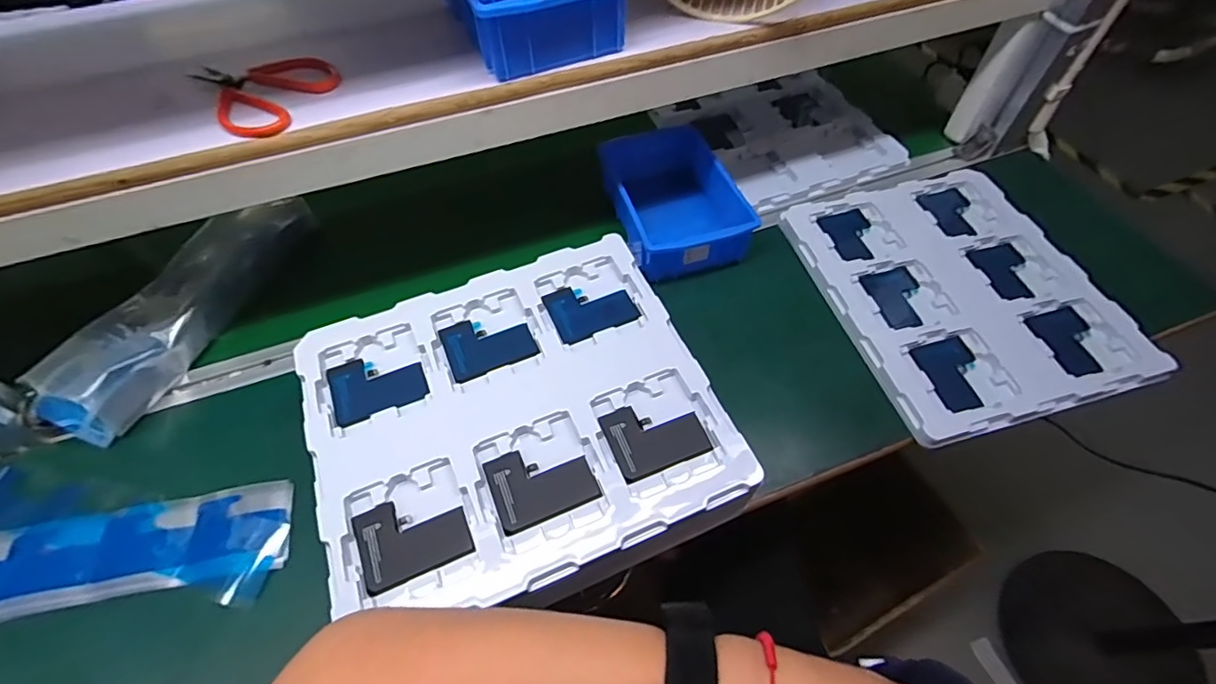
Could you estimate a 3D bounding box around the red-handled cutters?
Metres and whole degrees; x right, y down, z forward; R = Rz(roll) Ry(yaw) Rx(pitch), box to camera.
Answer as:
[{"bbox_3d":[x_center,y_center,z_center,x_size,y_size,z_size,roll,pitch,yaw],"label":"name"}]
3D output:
[{"bbox_3d":[-0.281,-0.215,0.456,0.097,0.018,0.121,-34,61,-20],"label":"red-handled cutters"}]

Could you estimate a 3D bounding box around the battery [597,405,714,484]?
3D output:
[{"bbox_3d":[0.038,0.074,0.443,0.075,0.007,0.059,-20,57,-12],"label":"battery"}]

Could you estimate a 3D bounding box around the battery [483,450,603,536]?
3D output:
[{"bbox_3d":[-0.052,0.107,0.423,0.075,0.008,0.059,-21,57,-12],"label":"battery"}]

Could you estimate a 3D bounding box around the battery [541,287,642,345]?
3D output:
[{"bbox_3d":[-0.017,-0.033,0.514,0.076,0.004,0.060,-22,57,-13],"label":"battery"}]

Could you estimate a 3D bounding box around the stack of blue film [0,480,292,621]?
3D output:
[{"bbox_3d":[-0.426,0.182,0.465,0.295,0.013,0.097,-6,53,-5],"label":"stack of blue film"}]

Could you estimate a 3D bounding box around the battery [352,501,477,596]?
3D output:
[{"bbox_3d":[-0.142,0.141,0.401,0.075,0.006,0.059,-22,57,-13],"label":"battery"}]

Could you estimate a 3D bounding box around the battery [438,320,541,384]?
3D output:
[{"bbox_3d":[-0.107,0.001,0.492,0.075,0.007,0.060,-22,57,-13],"label":"battery"}]

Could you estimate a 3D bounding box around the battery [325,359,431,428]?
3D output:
[{"bbox_3d":[-0.197,0.036,0.470,0.077,0.005,0.060,-20,57,-12],"label":"battery"}]

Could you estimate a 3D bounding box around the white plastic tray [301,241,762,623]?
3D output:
[{"bbox_3d":[-0.078,0.056,0.452,0.311,0.018,0.278,-21,58,-11],"label":"white plastic tray"}]

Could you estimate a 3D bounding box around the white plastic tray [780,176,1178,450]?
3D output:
[{"bbox_3d":[0.382,-0.062,0.604,0.266,0.015,0.313,-14,57,-7],"label":"white plastic tray"}]

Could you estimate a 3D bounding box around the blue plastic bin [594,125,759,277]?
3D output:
[{"bbox_3d":[0.078,-0.172,0.658,0.127,0.060,0.207,-14,57,-7],"label":"blue plastic bin"}]

